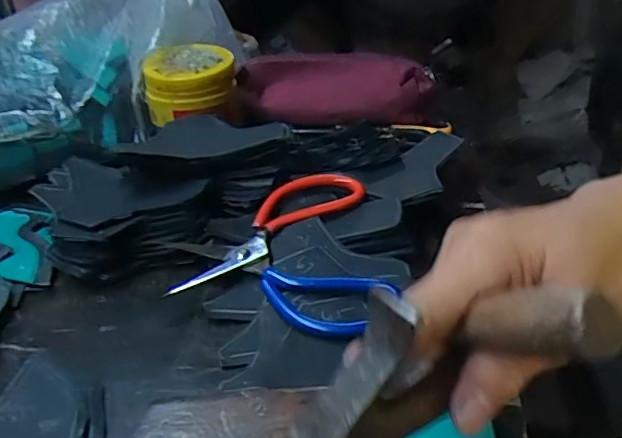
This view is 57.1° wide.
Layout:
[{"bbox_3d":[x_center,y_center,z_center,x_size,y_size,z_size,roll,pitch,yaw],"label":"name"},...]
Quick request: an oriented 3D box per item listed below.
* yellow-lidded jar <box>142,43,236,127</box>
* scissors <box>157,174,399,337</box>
[{"bbox_3d":[-0.130,-0.147,0.620,0.096,0.061,0.090,-9,32,-11],"label":"yellow-lidded jar"},{"bbox_3d":[-0.021,0.030,0.418,0.154,0.015,0.162,-17,44,-8],"label":"scissors"}]

